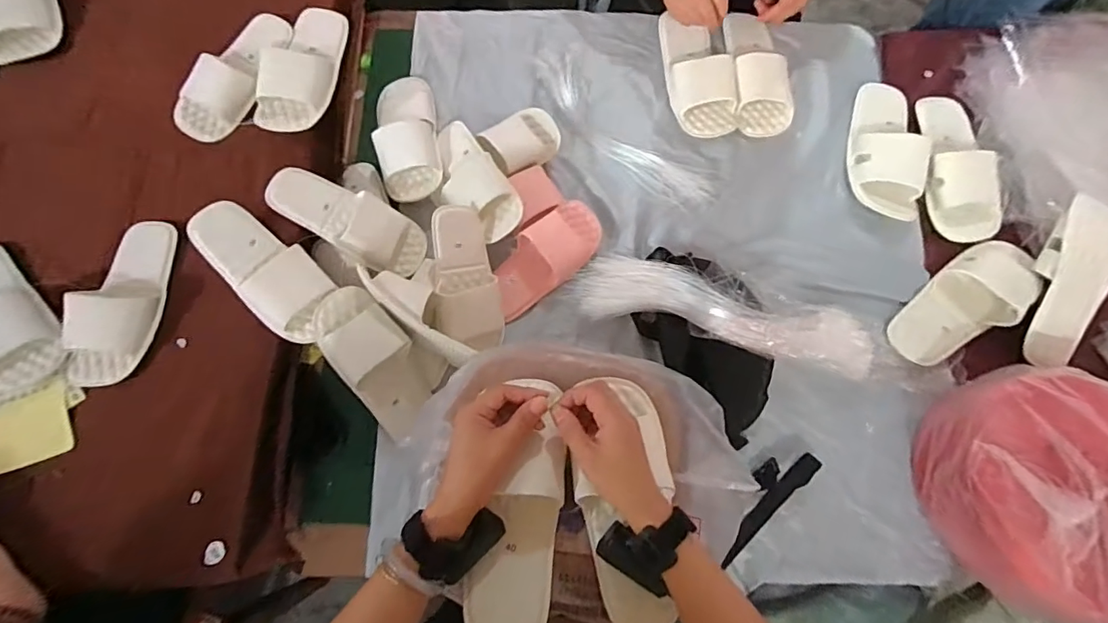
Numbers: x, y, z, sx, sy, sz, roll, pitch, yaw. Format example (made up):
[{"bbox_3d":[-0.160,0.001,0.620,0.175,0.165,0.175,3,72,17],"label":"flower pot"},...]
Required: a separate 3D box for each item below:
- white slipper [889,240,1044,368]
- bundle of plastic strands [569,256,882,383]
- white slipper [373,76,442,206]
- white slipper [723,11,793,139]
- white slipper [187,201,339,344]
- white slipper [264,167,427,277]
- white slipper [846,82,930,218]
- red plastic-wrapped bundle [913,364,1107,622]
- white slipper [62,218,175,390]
[{"bbox_3d":[0.654,-0.008,0.819,0.266,0.055,0.116,-38,77,-11],"label":"white slipper"},{"bbox_3d":[0.255,0.003,0.771,0.453,0.087,0.101,14,74,4],"label":"bundle of plastic strands"},{"bbox_3d":[-0.250,-0.310,0.869,0.103,0.066,0.248,-9,73,-3],"label":"white slipper"},{"bbox_3d":[0.368,-0.450,0.930,0.110,0.049,0.275,-5,73,-2],"label":"white slipper"},{"bbox_3d":[-0.396,-0.059,0.714,0.104,0.045,0.226,-43,93,-12],"label":"white slipper"},{"bbox_3d":[-0.304,-0.133,0.765,0.236,0.057,0.099,27,73,-23],"label":"white slipper"},{"bbox_3d":[0.576,-0.288,0.885,0.120,0.052,0.250,10,73,3],"label":"white slipper"},{"bbox_3d":[0.663,0.240,0.684,0.272,0.154,0.299,0,73,0],"label":"red plastic-wrapped bundle"},{"bbox_3d":[-0.599,-0.016,0.721,0.099,0.081,0.245,12,74,4],"label":"white slipper"}]

